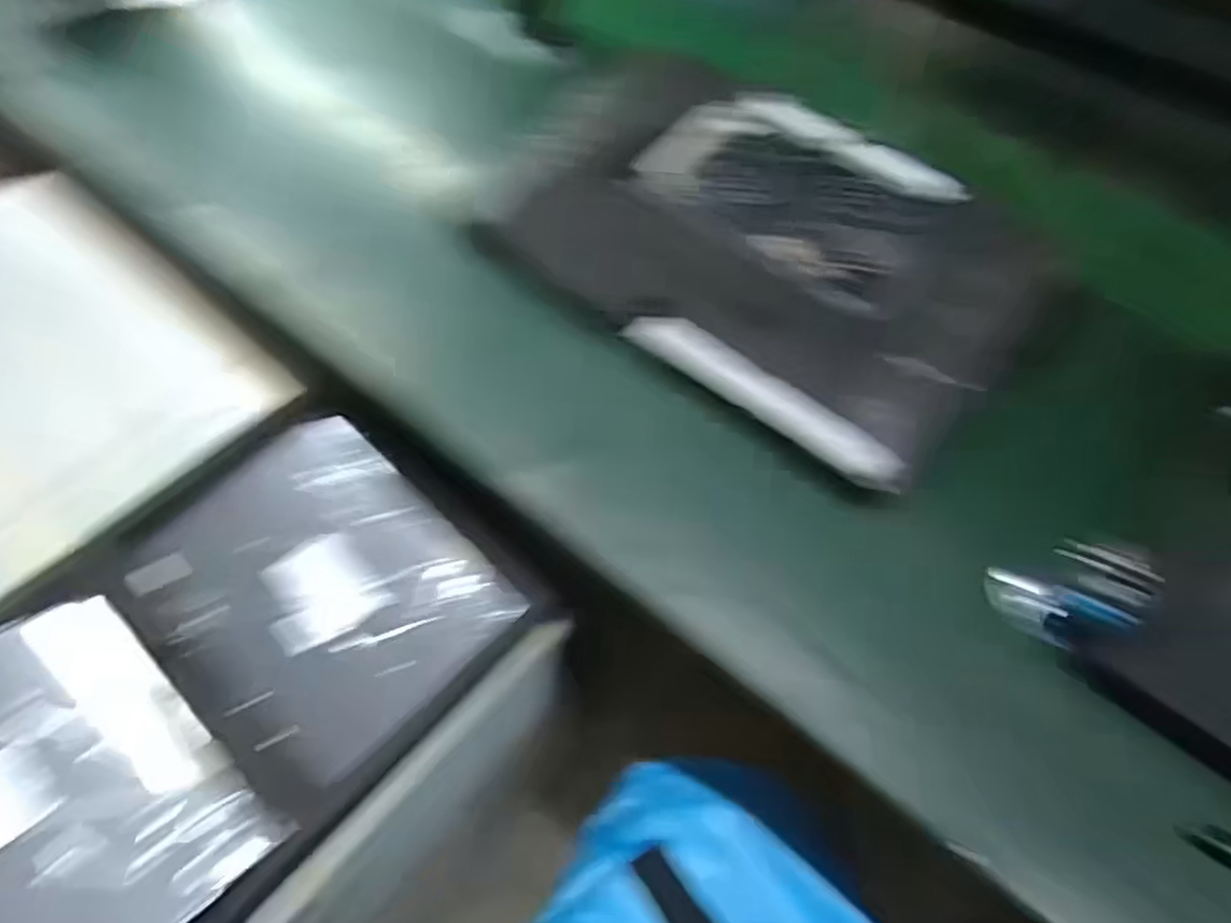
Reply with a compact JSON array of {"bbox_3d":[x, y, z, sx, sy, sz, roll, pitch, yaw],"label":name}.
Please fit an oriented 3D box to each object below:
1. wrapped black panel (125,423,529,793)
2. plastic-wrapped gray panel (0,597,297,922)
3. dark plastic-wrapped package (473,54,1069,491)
[{"bbox_3d":[-0.224,0.090,0.525,0.261,0.023,0.198,40,68,19],"label":"wrapped black panel"},{"bbox_3d":[-0.346,0.208,0.421,0.242,0.028,0.182,38,52,20],"label":"plastic-wrapped gray panel"},{"bbox_3d":[0.097,-0.173,0.520,0.382,0.030,0.255,36,67,18],"label":"dark plastic-wrapped package"}]

